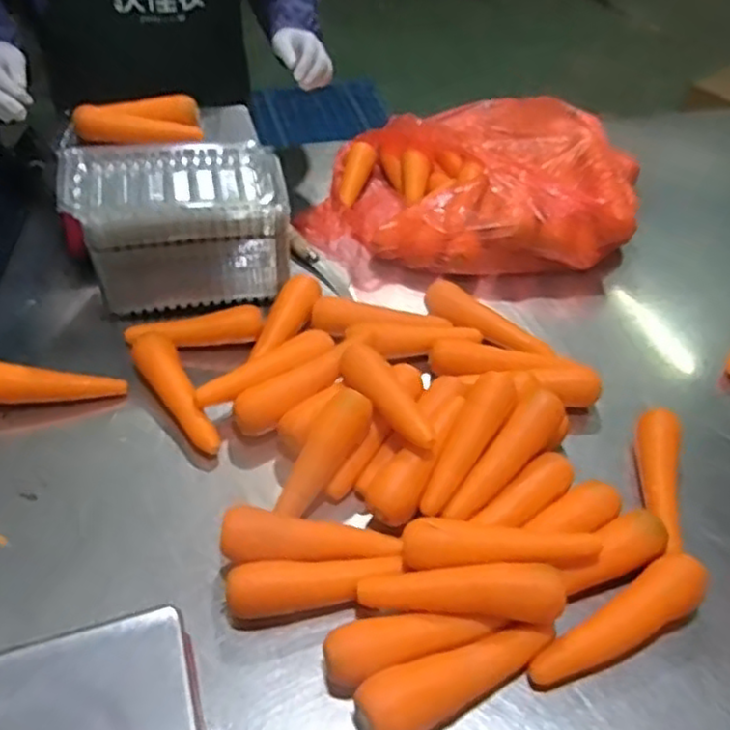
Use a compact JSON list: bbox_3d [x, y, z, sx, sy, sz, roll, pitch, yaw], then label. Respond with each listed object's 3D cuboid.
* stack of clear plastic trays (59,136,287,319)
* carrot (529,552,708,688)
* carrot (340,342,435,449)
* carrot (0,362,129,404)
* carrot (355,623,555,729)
[{"bbox_3d":[-0.236,-0.177,0.909,0.253,0.177,0.132,-7,44,-10],"label":"stack of clear plastic trays"},{"bbox_3d":[0.219,0.224,0.606,0.175,0.050,0.045,-19,47,-21],"label":"carrot"},{"bbox_3d":[0.019,0.030,0.730,0.043,0.040,0.161,-18,47,-20],"label":"carrot"},{"bbox_3d":[-0.370,0.021,0.796,0.180,0.034,0.039,4,42,-17],"label":"carrot"},{"bbox_3d":[0.078,0.255,0.572,0.180,0.045,0.055,-18,47,-21],"label":"carrot"}]

